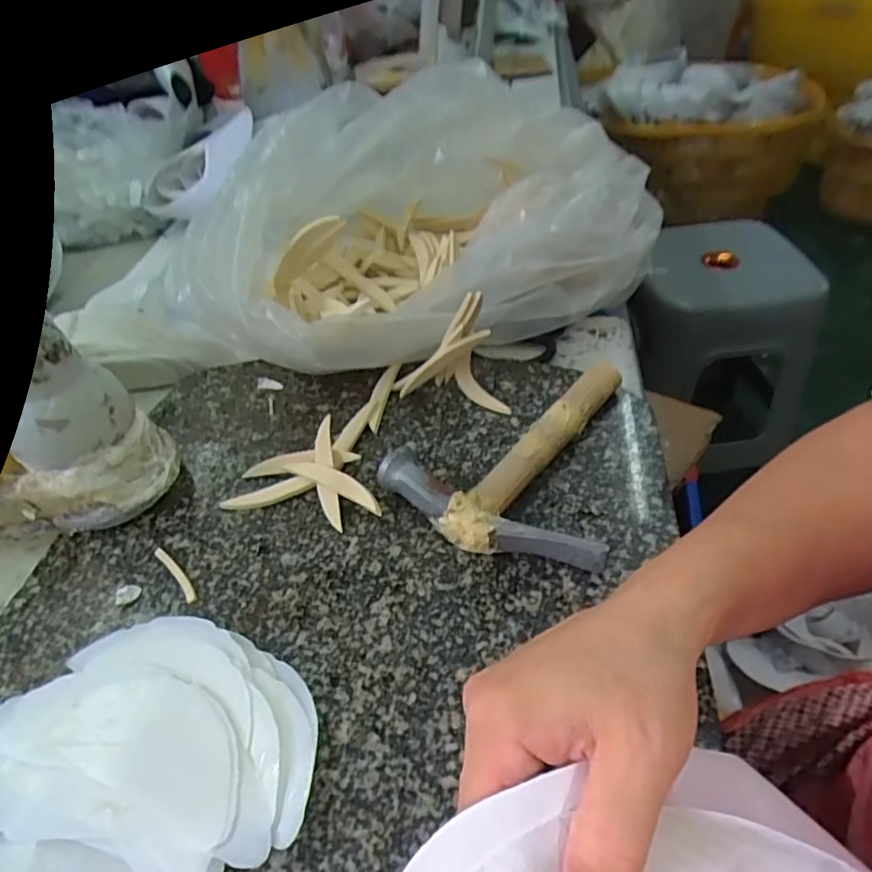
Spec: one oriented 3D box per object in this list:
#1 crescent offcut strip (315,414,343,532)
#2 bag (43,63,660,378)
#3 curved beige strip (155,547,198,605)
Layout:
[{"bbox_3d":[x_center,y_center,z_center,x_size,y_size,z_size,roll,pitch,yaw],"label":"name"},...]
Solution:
[{"bbox_3d":[-0.071,0.023,0.385,0.013,0.006,0.081,-10,58,-3],"label":"crescent offcut strip"},{"bbox_3d":[-0.056,-0.190,0.517,0.431,0.125,0.304,-19,46,-13],"label":"bag"},{"bbox_3d":[-0.151,0.080,0.349,0.007,0.007,0.044,-36,52,-25],"label":"curved beige strip"}]

